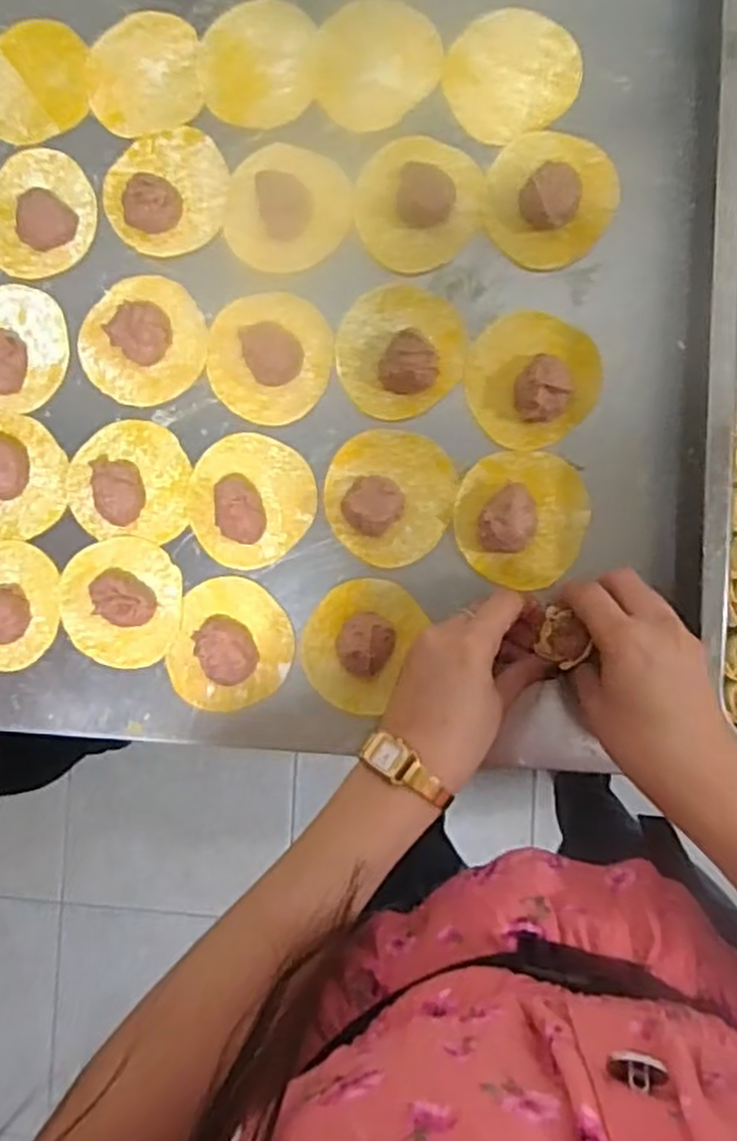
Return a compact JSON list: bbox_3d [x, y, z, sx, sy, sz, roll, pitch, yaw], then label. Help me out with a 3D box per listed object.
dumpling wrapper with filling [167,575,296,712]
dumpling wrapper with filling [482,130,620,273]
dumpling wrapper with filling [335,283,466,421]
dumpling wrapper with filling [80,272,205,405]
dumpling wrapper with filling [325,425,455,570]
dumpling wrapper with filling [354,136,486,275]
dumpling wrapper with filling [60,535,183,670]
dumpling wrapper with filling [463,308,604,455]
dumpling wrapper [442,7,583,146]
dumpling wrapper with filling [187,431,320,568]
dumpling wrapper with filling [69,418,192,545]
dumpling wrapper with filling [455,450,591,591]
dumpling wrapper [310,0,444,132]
[{"bbox_3d":[-0.086,0.047,0.469,0.075,0.021,0.081,0,87,4],"label":"dumpling wrapper with filling"},{"bbox_3d":[0.110,-0.231,0.461,0.078,0.022,0.081,0,87,4],"label":"dumpling wrapper with filling"},{"bbox_3d":[0.018,-0.139,0.465,0.078,0.023,0.080,0,87,4],"label":"dumpling wrapper with filling"},{"bbox_3d":[-0.146,-0.148,0.483,0.078,0.027,0.081,0,87,4],"label":"dumpling wrapper with filling"},{"bbox_3d":[0.013,-0.045,0.460,0.077,0.021,0.081,0,87,4],"label":"dumpling wrapper with filling"},{"bbox_3d":[0.032,-0.233,0.471,0.078,0.020,0.085,0,87,4],"label":"dumpling wrapper with filling"},{"bbox_3d":[-0.159,0.020,0.476,0.077,0.025,0.081,3,87,4],"label":"dumpling wrapper with filling"},{"bbox_3d":[0.101,-0.119,0.459,0.080,0.017,0.081,0,87,4],"label":"dumpling wrapper with filling"},{"bbox_3d":[0.090,-0.311,0.475,0.079,0.004,0.079,0,88,8],"label":"dumpling wrapper"},{"bbox_3d":[-0.077,-0.045,0.471,0.082,0.024,0.080,0,87,4],"label":"dumpling wrapper with filling"},{"bbox_3d":[-0.154,-0.059,0.482,0.079,0.022,0.076,3,87,4],"label":"dumpling wrapper with filling"},{"bbox_3d":[0.094,-0.032,0.456,0.078,0.018,0.081,2,87,4],"label":"dumpling wrapper with filling"},{"bbox_3d":[0.003,-0.329,0.490,0.081,0.004,0.085,-1,86,8],"label":"dumpling wrapper"}]

